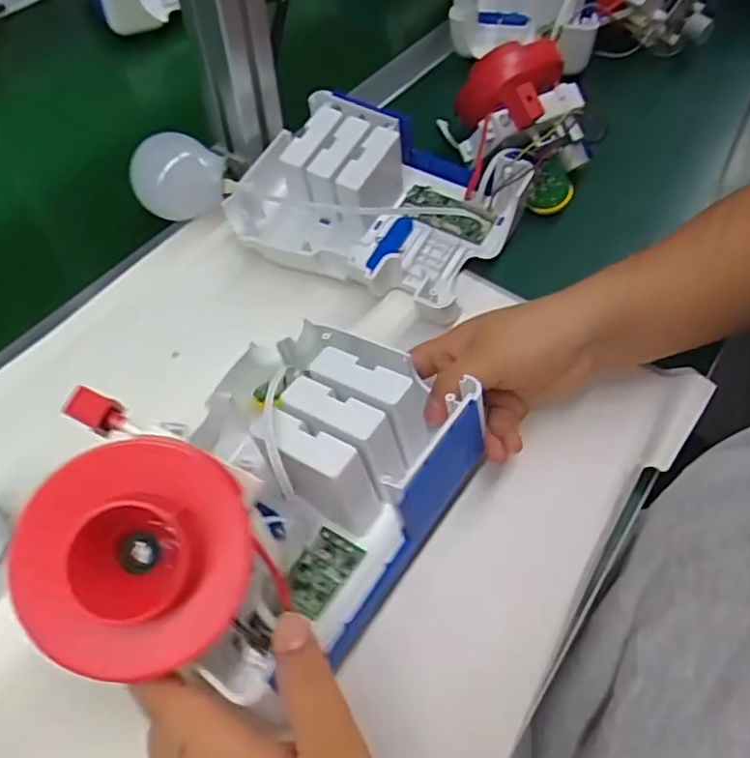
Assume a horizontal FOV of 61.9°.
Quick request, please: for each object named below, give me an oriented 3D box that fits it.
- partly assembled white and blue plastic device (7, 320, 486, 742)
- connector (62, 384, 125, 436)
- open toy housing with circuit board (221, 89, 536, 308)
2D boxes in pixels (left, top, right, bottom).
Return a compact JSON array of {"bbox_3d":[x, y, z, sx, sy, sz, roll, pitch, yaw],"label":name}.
[{"bbox_3d":[-0.050,0.050,0.295,0.141,0.111,0.204,24,59,16],"label":"partly assembled white and blue plastic device"},{"bbox_3d":[-0.127,0.014,0.284,0.025,0.010,0.016,37,72,-22],"label":"connector"},{"bbox_3d":[0.002,-0.129,0.452,0.186,0.065,0.136,22,58,15],"label":"open toy housing with circuit board"}]

